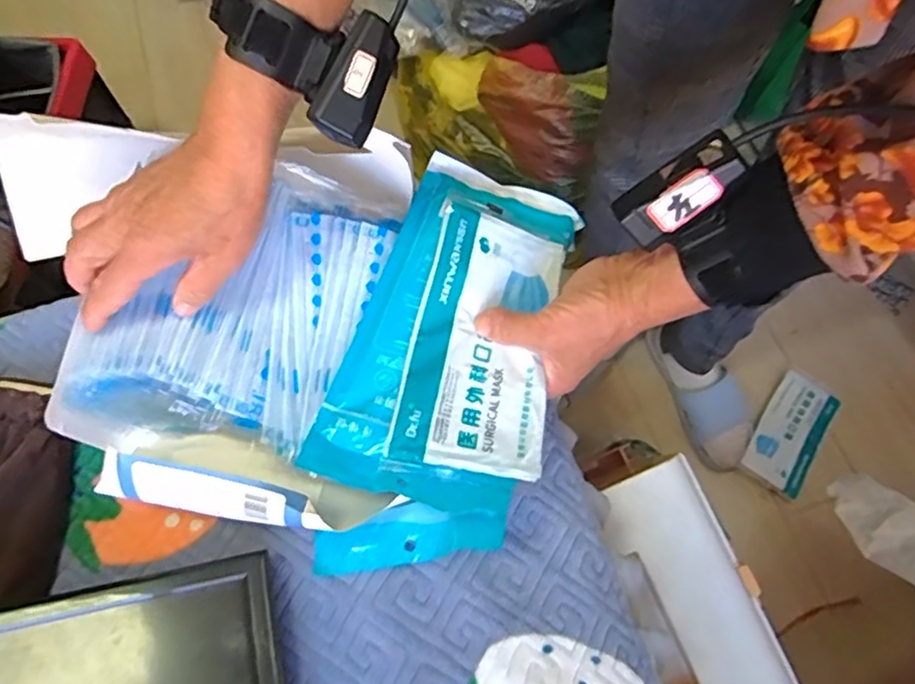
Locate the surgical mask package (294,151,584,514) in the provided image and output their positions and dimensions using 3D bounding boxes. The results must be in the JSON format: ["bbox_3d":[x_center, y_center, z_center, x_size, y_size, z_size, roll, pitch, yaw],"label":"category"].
[{"bbox_3d":[0.005,-0.019,0.448,0.140,0.038,0.258,17,63,7],"label":"surgical mask package"}]

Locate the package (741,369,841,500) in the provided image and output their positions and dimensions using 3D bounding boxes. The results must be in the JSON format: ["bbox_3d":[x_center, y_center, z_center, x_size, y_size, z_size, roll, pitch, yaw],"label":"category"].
[{"bbox_3d":[0.506,0.134,1.007,0.095,0.013,0.185,32,66,14],"label":"package"}]

